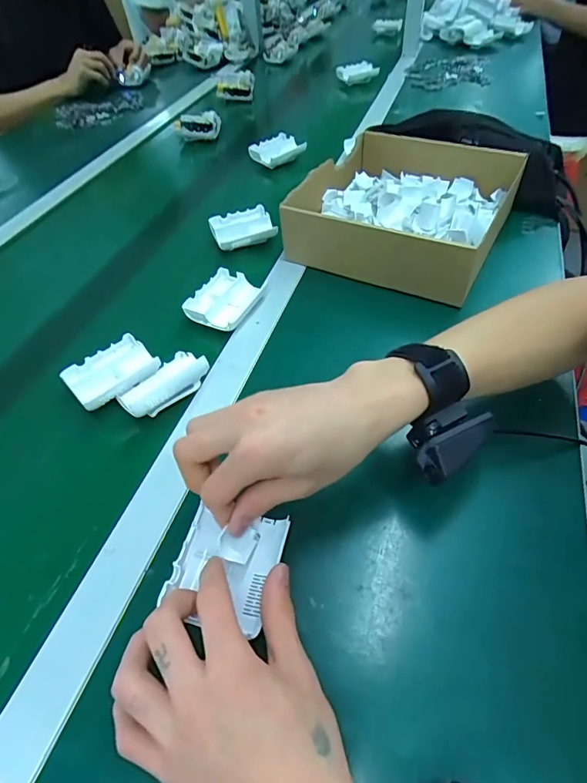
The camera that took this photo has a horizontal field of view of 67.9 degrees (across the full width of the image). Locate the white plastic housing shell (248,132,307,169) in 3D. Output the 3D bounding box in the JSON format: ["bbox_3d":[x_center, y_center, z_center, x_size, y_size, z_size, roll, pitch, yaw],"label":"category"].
[{"bbox_3d":[-0.029,-0.425,0.765,0.088,0.029,0.070,-27,53,-17],"label":"white plastic housing shell"}]

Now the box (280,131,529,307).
[{"bbox_3d":[0.148,-0.240,0.569,0.229,0.079,0.274,21,55,21],"label":"box"}]

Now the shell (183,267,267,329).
[{"bbox_3d":[-0.078,-0.103,0.500,0.065,0.023,0.080,19,54,19],"label":"shell"}]

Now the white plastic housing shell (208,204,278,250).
[{"bbox_3d":[-0.069,-0.222,0.594,0.081,0.022,0.069,-15,51,-8],"label":"white plastic housing shell"}]

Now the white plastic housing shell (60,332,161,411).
[{"bbox_3d":[-0.181,-0.021,0.434,0.068,0.012,0.080,36,61,29],"label":"white plastic housing shell"}]

